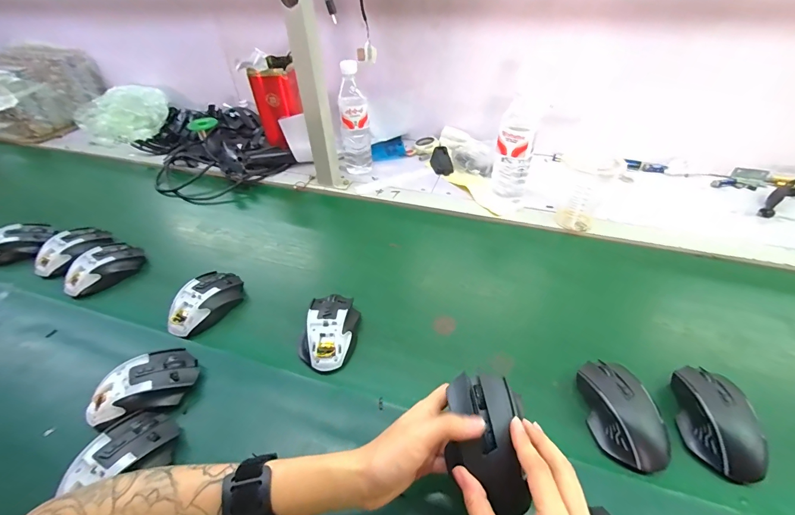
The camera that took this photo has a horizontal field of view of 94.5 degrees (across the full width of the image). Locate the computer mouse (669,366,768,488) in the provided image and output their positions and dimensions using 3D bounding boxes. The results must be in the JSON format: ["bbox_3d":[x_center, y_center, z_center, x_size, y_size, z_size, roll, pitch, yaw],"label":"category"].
[{"bbox_3d":[0.343,0.174,0.396,0.059,0.044,0.111,3,43,7],"label":"computer mouse"}]

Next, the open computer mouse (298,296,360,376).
[{"bbox_3d":[-0.089,0.104,0.503,0.071,0.054,0.107,5,44,9],"label":"open computer mouse"}]

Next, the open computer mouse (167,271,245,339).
[{"bbox_3d":[-0.281,0.068,0.544,0.070,0.044,0.117,12,45,16],"label":"open computer mouse"}]

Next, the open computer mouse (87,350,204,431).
[{"bbox_3d":[-0.301,0.154,0.434,0.117,0.041,0.072,-20,46,-18],"label":"open computer mouse"}]

